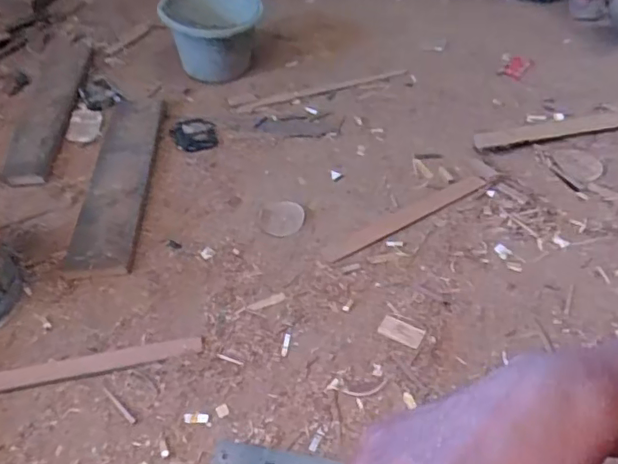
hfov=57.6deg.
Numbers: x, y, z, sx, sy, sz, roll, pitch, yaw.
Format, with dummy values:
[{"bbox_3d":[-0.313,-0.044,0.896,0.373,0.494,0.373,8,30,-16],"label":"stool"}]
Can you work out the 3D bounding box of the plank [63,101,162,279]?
[{"bbox_3d":[-0.380,-0.124,1.145,0.124,0.030,0.548,-7,44,-1],"label":"plank"}]

